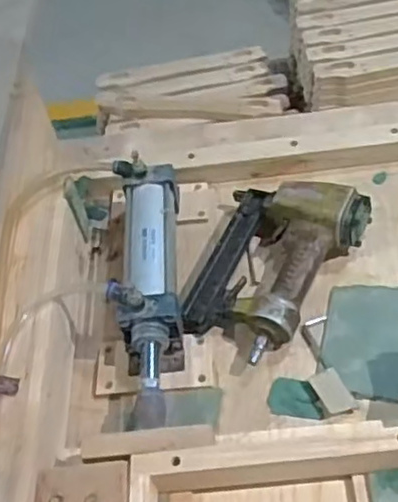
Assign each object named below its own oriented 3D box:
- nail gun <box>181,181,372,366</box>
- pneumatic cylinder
[{"bbox_3d":[0.072,0.007,0.736,0.152,0.053,0.221,23,59,25],"label":"nail gun"},{"bbox_3d":[-0.052,0.037,0.711,0.068,0.080,0.318,-7,51,3],"label":"pneumatic cylinder"}]

